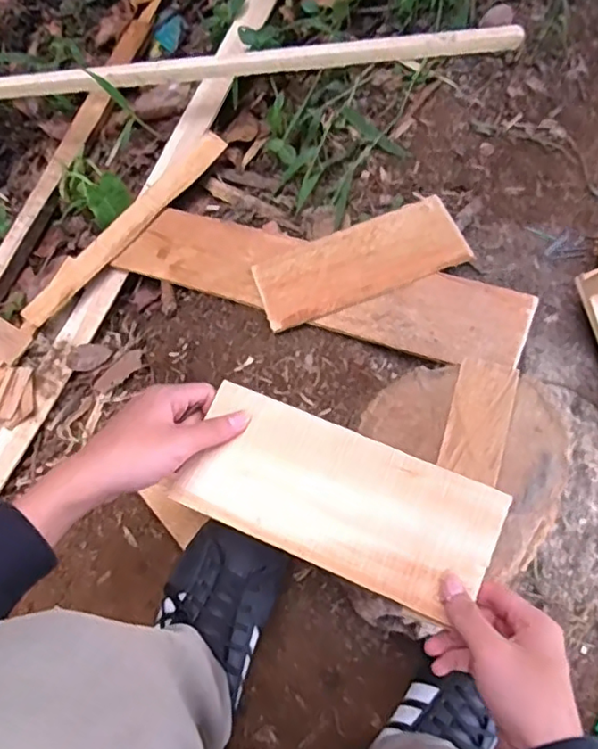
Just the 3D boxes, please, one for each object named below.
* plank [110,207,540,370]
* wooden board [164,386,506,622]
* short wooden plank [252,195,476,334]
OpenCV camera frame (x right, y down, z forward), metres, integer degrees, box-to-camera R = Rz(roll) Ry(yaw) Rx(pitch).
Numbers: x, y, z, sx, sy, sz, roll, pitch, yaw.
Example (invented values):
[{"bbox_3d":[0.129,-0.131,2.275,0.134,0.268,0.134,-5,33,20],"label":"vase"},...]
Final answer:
[{"bbox_3d":[0.009,-0.114,0.737,0.516,0.013,0.105,20,71,23],"label":"plank"},{"bbox_3d":[0.030,0.096,0.476,0.239,0.009,0.109,18,71,11],"label":"wooden board"},{"bbox_3d":[0.069,-0.135,0.727,0.238,0.009,0.110,-20,60,4],"label":"short wooden plank"}]

